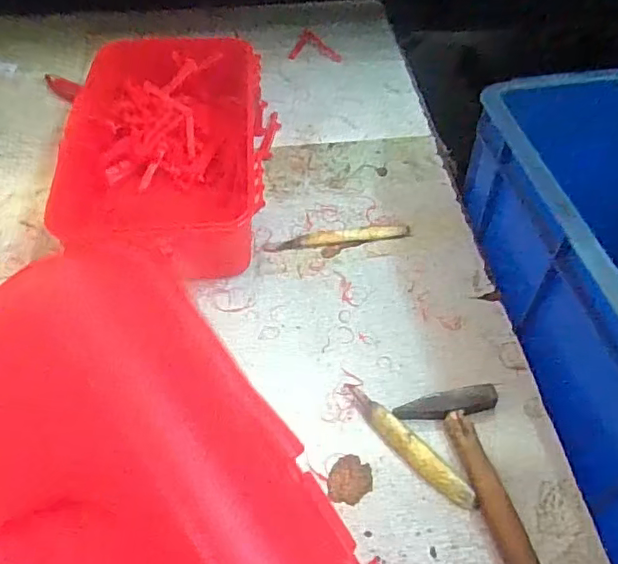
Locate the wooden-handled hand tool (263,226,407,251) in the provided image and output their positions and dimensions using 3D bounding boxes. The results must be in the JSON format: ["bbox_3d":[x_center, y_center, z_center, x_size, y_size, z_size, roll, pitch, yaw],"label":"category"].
[{"bbox_3d":[0.034,-0.051,0.638,0.151,0.010,0.019,-5,50,-5],"label":"wooden-handled hand tool"}]

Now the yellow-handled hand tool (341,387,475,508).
[{"bbox_3d":[0.081,0.134,0.482,0.021,0.015,0.136,-35,58,-26],"label":"yellow-handled hand tool"}]

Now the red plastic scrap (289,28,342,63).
[{"bbox_3d":[0.017,-0.366,0.901,0.078,0.004,0.085,13,51,10],"label":"red plastic scrap"}]

